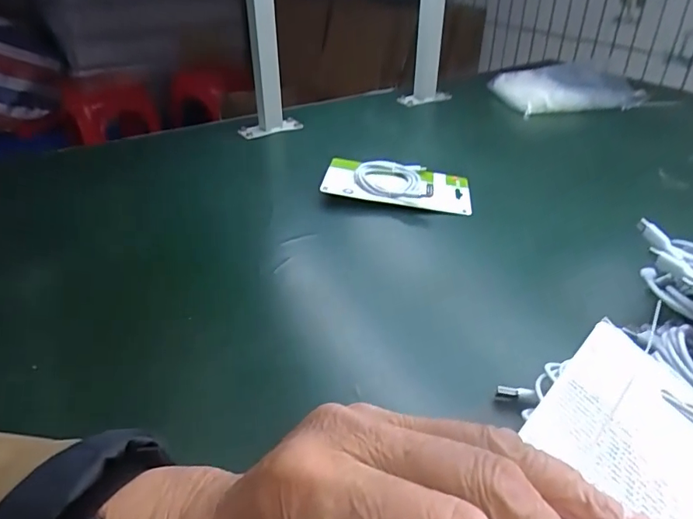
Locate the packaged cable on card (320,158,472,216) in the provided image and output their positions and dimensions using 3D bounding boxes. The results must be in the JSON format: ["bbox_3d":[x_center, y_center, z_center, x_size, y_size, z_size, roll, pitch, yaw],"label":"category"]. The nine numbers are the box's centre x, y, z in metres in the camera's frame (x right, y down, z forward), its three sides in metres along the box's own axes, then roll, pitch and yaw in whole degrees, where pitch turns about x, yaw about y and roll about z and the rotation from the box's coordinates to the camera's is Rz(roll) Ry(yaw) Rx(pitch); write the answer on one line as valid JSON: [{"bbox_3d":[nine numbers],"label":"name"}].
[{"bbox_3d":[0.062,-0.097,0.628,0.177,0.025,0.099,8,35,12],"label":"packaged cable on card"}]

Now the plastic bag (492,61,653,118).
[{"bbox_3d":[0.377,-0.295,0.884,0.240,0.044,0.135,-8,35,-8],"label":"plastic bag"}]

